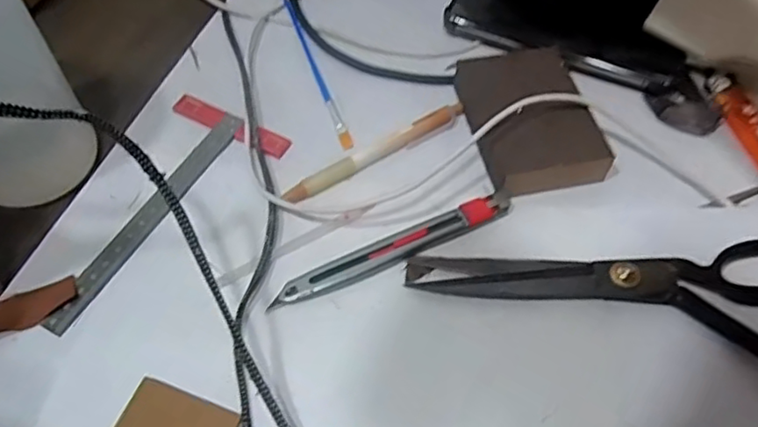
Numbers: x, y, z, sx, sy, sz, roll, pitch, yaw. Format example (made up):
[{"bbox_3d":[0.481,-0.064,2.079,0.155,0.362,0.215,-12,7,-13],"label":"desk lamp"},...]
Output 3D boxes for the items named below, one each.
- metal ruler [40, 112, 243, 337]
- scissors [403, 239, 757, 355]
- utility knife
[{"bbox_3d":[-0.134,-0.001,0.368,0.020,0.005,0.167,20,58,20],"label":"metal ruler"},{"bbox_3d":[0.140,0.036,0.336,0.239,0.010,0.092,12,58,8],"label":"scissors"},{"bbox_3d":[0.010,0.020,0.351,0.144,0.005,0.018,-22,59,-14],"label":"utility knife"}]

